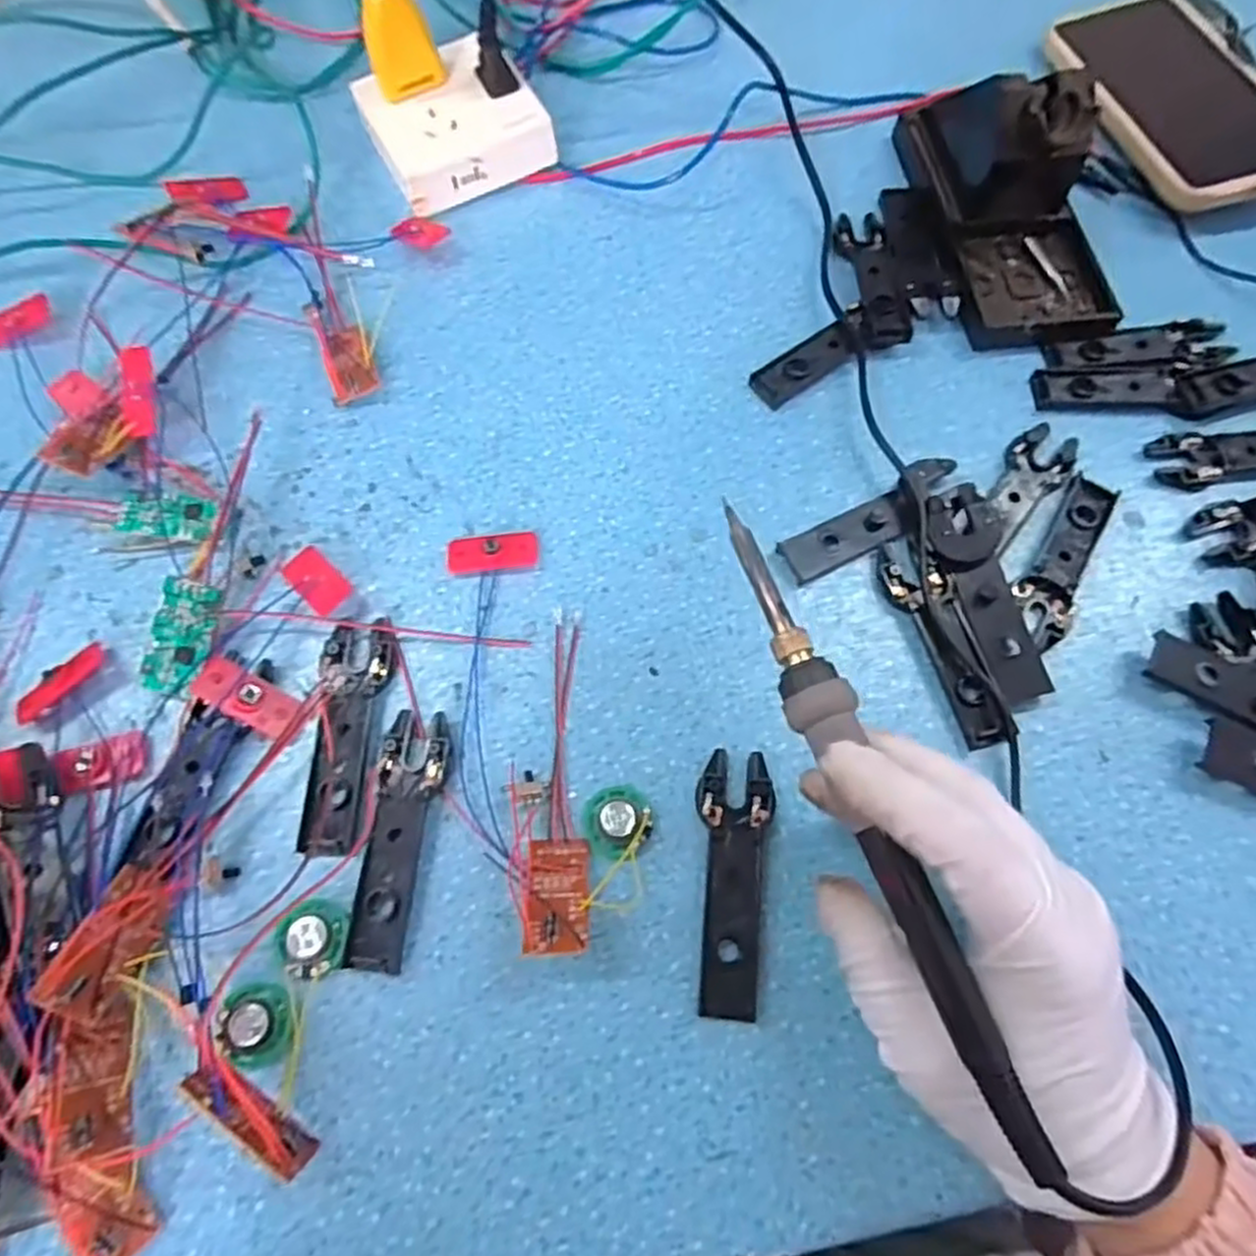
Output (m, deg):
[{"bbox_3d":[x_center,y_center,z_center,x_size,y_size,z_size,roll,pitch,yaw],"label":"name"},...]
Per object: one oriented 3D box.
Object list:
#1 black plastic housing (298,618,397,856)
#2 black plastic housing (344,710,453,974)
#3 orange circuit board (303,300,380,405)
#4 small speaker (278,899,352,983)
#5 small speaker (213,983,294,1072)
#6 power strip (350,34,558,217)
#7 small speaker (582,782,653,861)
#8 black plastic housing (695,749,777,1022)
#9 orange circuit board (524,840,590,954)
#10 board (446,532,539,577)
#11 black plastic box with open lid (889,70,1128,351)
[{"bbox_3d":[-0.109,0.040,0.296,0.028,0.009,0.092,-2,68,-2],"label":"black plastic housing"},{"bbox_3d":[-0.086,0.077,0.282,0.026,0.006,0.092,6,68,2],"label":"black plastic housing"},{"bbox_3d":[-0.139,-0.136,0.370,0.024,0.009,0.059,-19,70,-8],"label":"orange circuit board"},{"bbox_3d":[-0.111,0.109,0.267,0.024,0.007,0.025,-19,70,-8],"label":"small speaker"},{"bbox_3d":[-0.127,0.135,0.257,0.023,0.007,0.025,0,68,-1],"label":"small speaker"},{"bbox_3d":[-0.097,-0.278,0.415,0.084,0.028,0.090,-24,70,-10],"label":"power strip"},{"bbox_3d":[-0.003,0.073,0.285,0.025,0.009,0.026,-9,69,-5],"label":"small speaker"},{"bbox_3d":[0.038,0.092,0.278,0.027,0.011,0.092,6,68,2],"label":"black plastic housing"},{"bbox_3d":[-0.025,0.092,0.266,0.023,0.008,0.043,3,33,-1],"label":"orange circuit board"},{"bbox_3d":[-0.059,-0.033,0.329,0.039,0.007,0.018,-7,68,-4],"label":"board"},{"bbox_3d":[0.197,-0.226,0.378,0.075,0.066,0.160,-8,68,-4],"label":"black plastic box with open lid"}]

